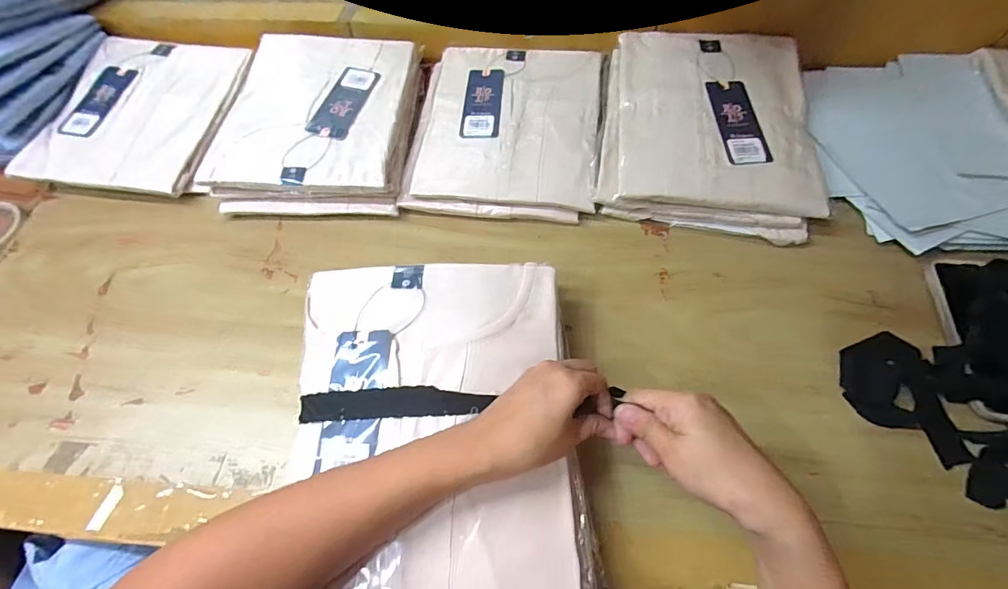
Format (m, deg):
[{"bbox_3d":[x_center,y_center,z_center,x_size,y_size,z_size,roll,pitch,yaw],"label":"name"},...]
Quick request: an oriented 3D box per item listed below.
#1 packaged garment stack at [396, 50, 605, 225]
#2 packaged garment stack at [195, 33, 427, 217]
[{"bbox_3d":[0.007,-0.208,0.556,0.220,0.041,0.262,6,62,6],"label":"packaged garment stack"},{"bbox_3d":[-0.227,-0.217,0.559,0.221,0.065,0.262,1,62,4],"label":"packaged garment stack"}]

